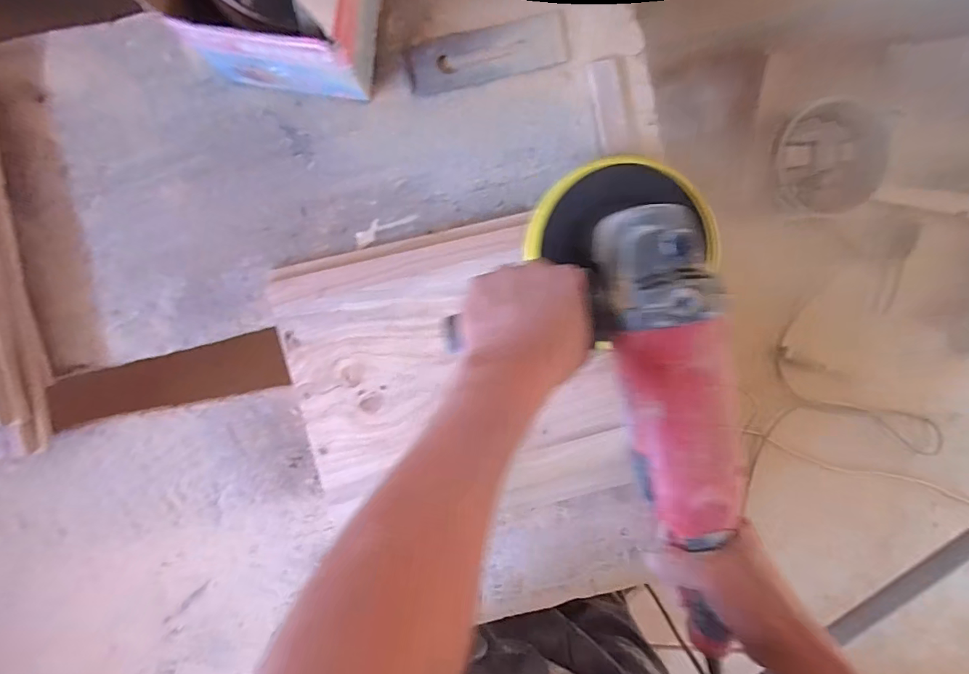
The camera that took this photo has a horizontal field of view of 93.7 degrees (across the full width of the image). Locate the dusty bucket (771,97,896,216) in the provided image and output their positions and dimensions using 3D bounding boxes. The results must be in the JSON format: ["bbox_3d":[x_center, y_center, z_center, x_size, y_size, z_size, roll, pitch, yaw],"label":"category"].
[{"bbox_3d":[0.825,-0.426,1.094,0.257,0.088,0.266,-20,99,1],"label":"dusty bucket"}]

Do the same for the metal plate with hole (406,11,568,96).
[{"bbox_3d":[0.004,-0.266,0.425,0.150,0.010,0.047,-16,99,1],"label":"metal plate with hole"}]

